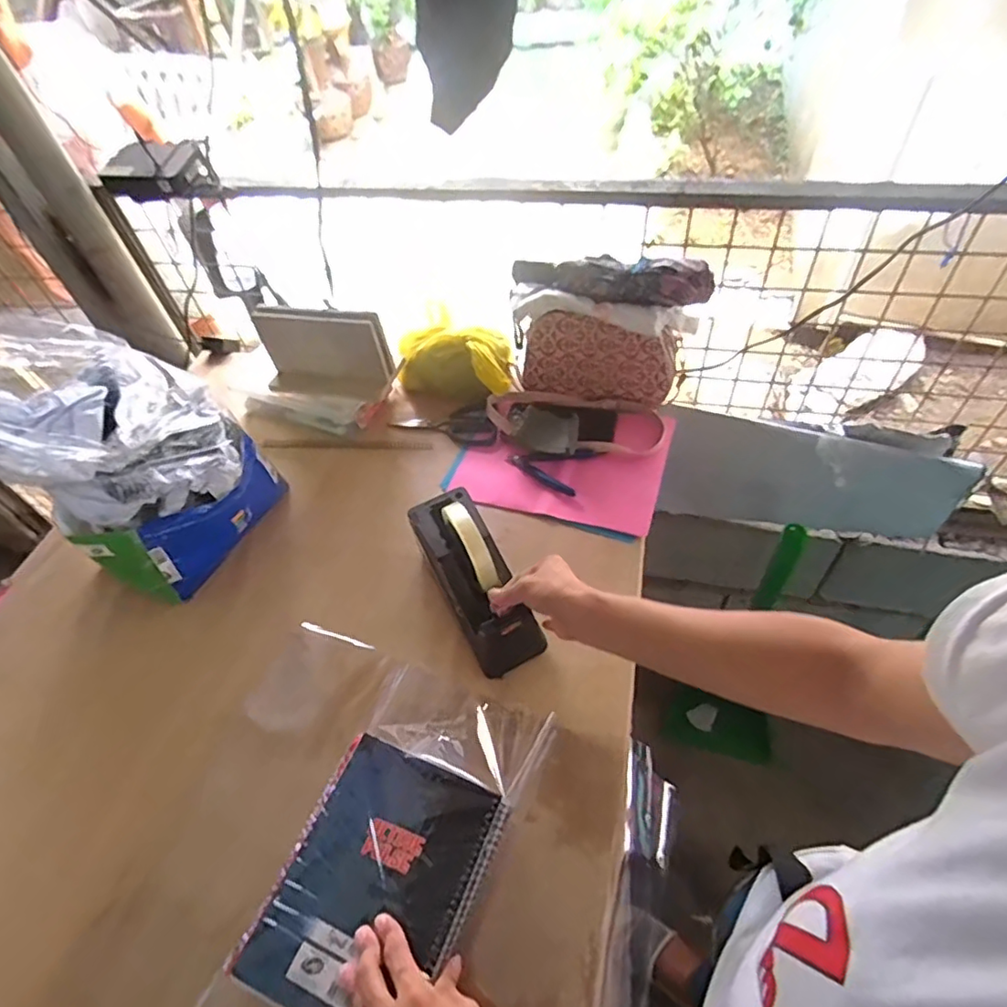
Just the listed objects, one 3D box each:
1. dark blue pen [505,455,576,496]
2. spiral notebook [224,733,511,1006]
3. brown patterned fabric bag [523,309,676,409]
[{"bbox_3d":[0.050,-0.040,0.803,0.116,0.010,0.016,35,62,28],"label":"dark blue pen"},{"bbox_3d":[-0.107,0.318,0.495,0.154,0.019,0.199,17,55,18],"label":"spiral notebook"},{"bbox_3d":[0.140,-0.215,0.870,0.224,0.132,0.040,3,52,8],"label":"brown patterned fabric bag"}]

